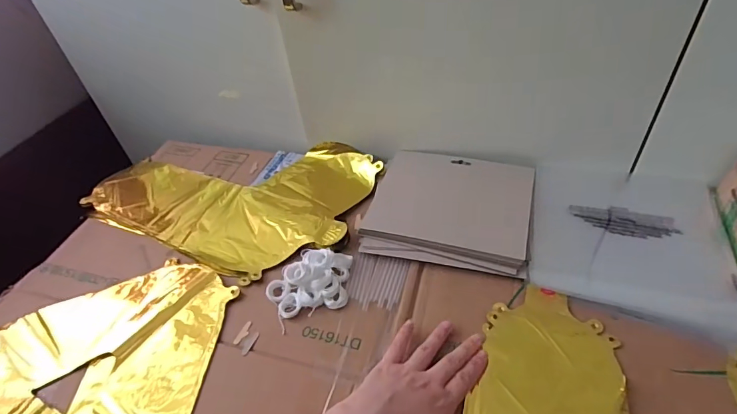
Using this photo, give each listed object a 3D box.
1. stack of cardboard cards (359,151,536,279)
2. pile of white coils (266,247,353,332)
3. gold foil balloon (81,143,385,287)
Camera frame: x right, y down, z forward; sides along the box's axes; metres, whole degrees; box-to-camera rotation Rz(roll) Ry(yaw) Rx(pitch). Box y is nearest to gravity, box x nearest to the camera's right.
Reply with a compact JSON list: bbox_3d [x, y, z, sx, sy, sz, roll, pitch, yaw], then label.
[{"bbox_3d":[0.105,-0.003,0.549,0.196,0.021,0.180,10,46,16],"label":"stack of cardboard cards"},{"bbox_3d":[-0.066,0.078,0.484,0.096,0.026,0.089,-19,46,-13],"label":"pile of white coils"},{"bbox_3d":[-0.205,-0.028,0.614,0.402,0.015,0.250,12,47,18],"label":"gold foil balloon"}]

